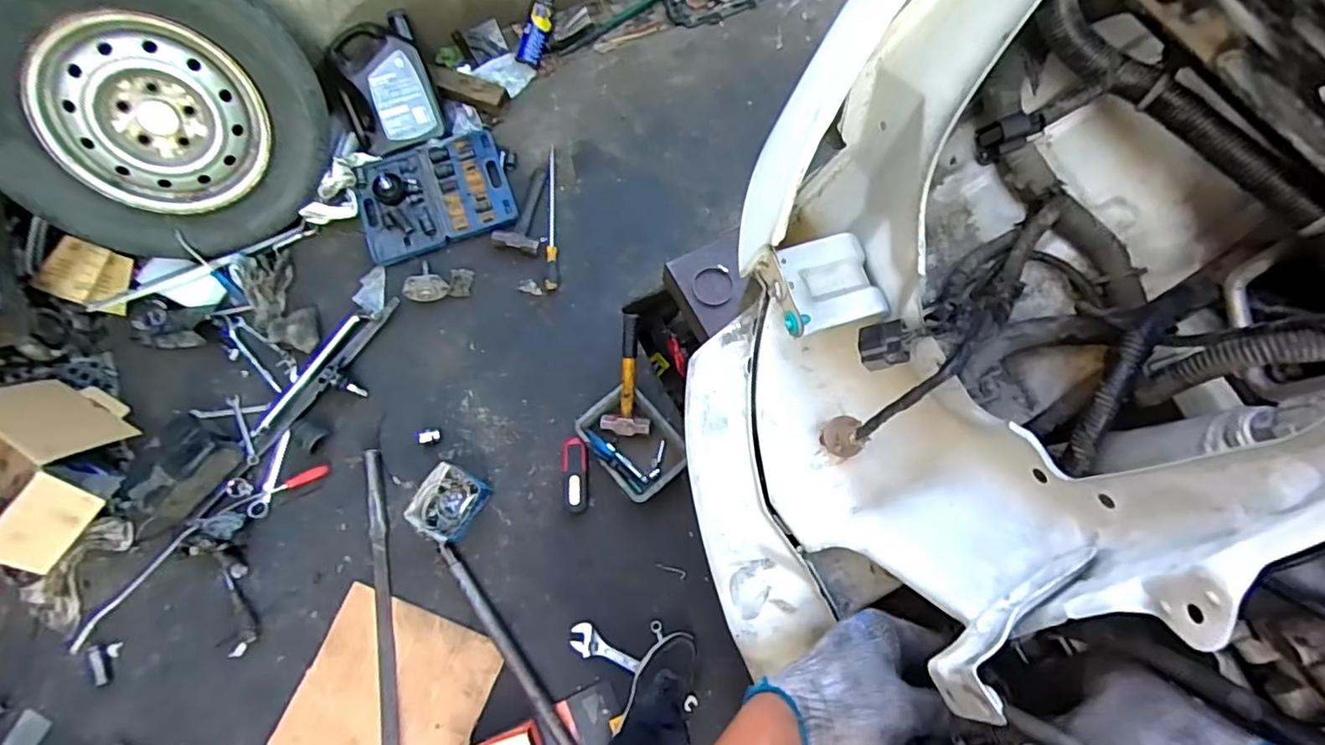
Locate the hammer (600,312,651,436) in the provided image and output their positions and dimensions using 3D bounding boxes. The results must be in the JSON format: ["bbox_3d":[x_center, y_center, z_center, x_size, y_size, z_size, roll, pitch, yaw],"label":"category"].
[{"bbox_3d":[-0.081,0.005,1.395,0.113,0.043,0.281,3,98,1],"label":"hammer"}]

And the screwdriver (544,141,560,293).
[{"bbox_3d":[-0.293,-0.412,1.583,0.035,0.027,0.418,-4,76,-3],"label":"screwdriver"}]

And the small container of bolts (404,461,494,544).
[{"bbox_3d":[-0.477,0.293,1.358,0.127,0.097,0.159,34,77,6],"label":"small container of bolts"}]

